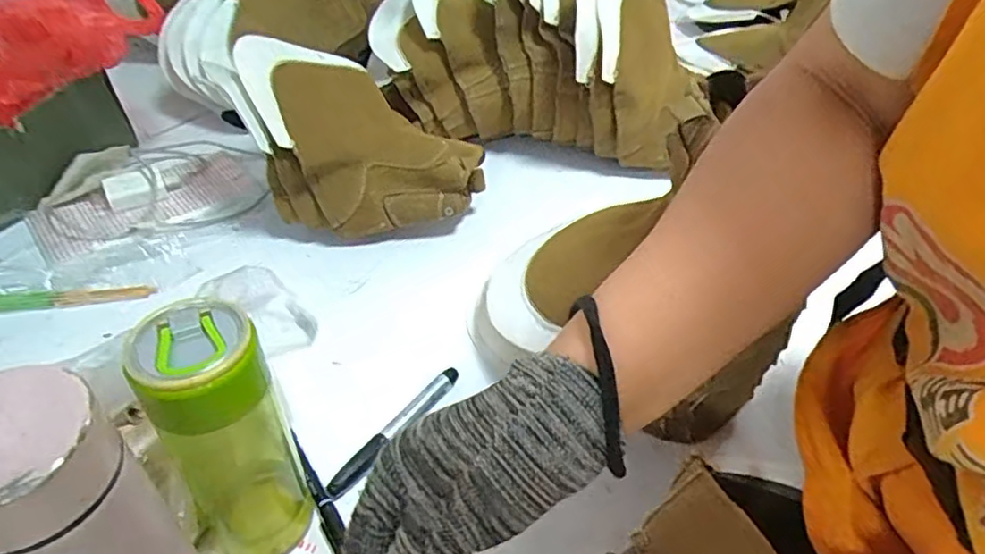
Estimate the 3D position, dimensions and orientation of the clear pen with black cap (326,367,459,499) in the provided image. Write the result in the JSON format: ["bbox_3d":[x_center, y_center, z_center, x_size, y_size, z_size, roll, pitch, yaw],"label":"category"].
[{"bbox_3d":[-0.073,0.116,0.493,0.014,0.015,0.138,26,48,25],"label":"clear pen with black cap"}]

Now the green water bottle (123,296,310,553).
[{"bbox_3d":[-0.155,0.097,0.381,0.065,0.181,0.065,-29,50,-29],"label":"green water bottle"}]

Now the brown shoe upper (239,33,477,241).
[{"bbox_3d":[-0.131,-0.154,0.672,0.198,0.125,0.208,-19,46,-21],"label":"brown shoe upper"}]

